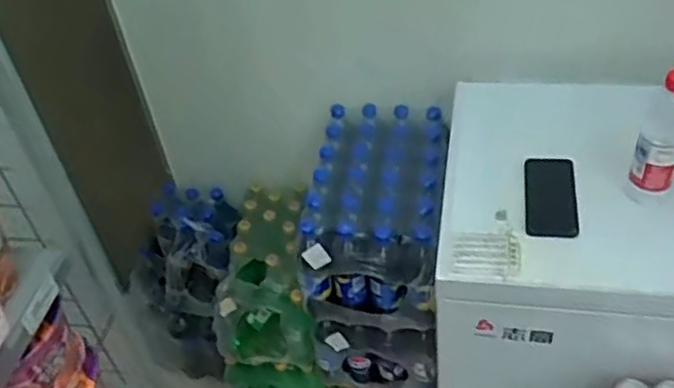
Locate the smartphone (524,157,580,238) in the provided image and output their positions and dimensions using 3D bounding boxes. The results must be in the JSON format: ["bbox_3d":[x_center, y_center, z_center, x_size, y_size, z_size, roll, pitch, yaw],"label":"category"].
[{"bbox_3d":[0.347,0.001,1.121,0.079,0.012,0.173,4,44,12],"label":"smartphone"}]

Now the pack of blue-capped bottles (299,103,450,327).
[{"bbox_3d":[0.088,0.032,1.408,0.260,0.224,0.397,3,44,11],"label":"pack of blue-capped bottles"}]

